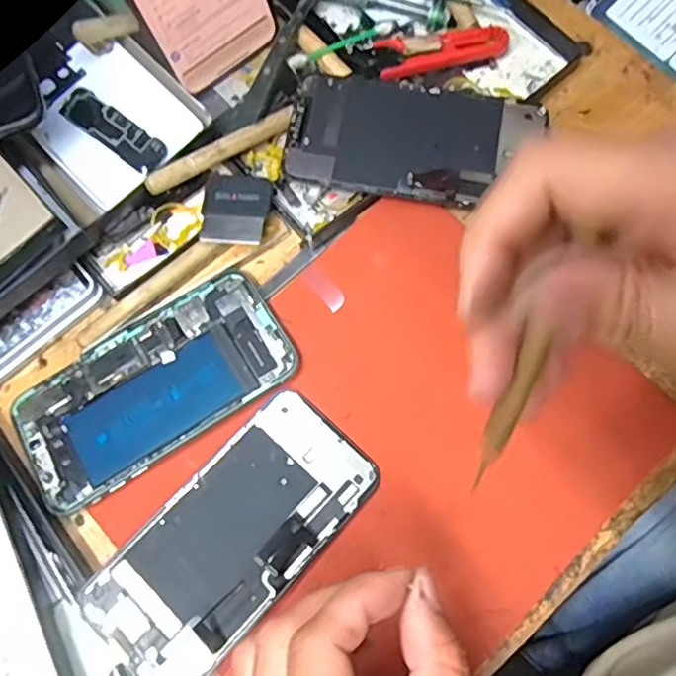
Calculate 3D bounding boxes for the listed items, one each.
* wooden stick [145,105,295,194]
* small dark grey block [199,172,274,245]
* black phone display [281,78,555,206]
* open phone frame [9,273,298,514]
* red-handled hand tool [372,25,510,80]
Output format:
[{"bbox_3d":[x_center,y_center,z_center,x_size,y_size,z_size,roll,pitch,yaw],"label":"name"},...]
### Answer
[{"bbox_3d":[-0.065,-0.107,0.344,0.093,0.014,0.010,-33,75,-7],"label":"wooden stick"},{"bbox_3d":[-0.058,-0.073,0.345,0.039,0.005,0.042,4,79,5],"label":"small dark grey block"},{"bbox_3d":[0.041,-0.115,0.347,0.138,0.010,0.071,11,78,5],"label":"black phone display"},{"bbox_3d":[-0.099,0.026,0.329,0.147,0.010,0.073,-32,75,-6],"label":"open phone frame"},{"bbox_3d":[0.066,-0.177,0.378,0.083,0.012,0.024,-14,73,-1],"label":"red-handled hand tool"}]

